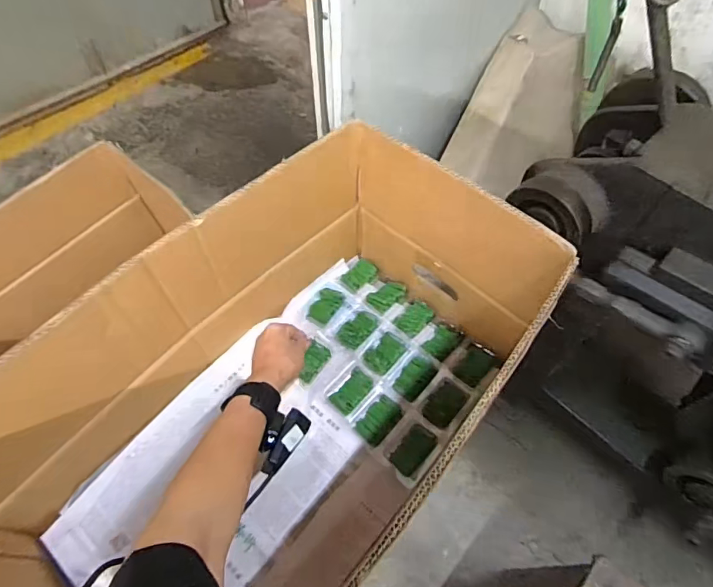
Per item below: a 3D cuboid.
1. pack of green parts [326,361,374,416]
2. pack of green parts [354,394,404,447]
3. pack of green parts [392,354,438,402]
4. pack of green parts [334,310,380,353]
[{"bbox_3d":[-0.009,0.135,0.663,0.046,0.012,0.065,34,64,19],"label":"pack of green parts"},{"bbox_3d":[0.031,0.173,0.639,0.040,0.014,0.066,38,66,21],"label":"pack of green parts"},{"bbox_3d":[0.084,0.122,0.674,0.043,0.014,0.060,36,65,20],"label":"pack of green parts"},{"bbox_3d":[0.002,0.054,0.716,0.048,0.011,0.073,31,63,18],"label":"pack of green parts"}]

